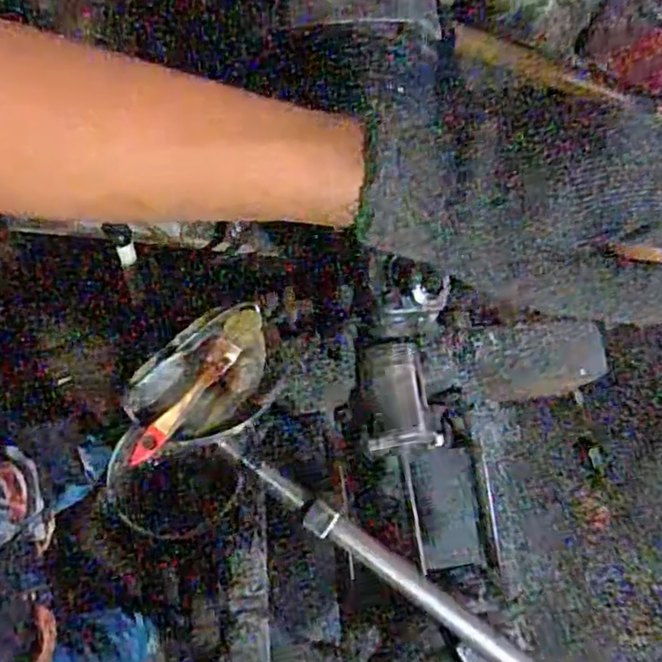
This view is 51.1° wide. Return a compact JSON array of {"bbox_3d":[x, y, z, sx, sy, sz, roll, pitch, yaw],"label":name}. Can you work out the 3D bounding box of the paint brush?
[{"bbox_3d":[-0.134,0.063,0.629,0.025,0.018,0.139,34,62,6],"label":"paint brush"}]

